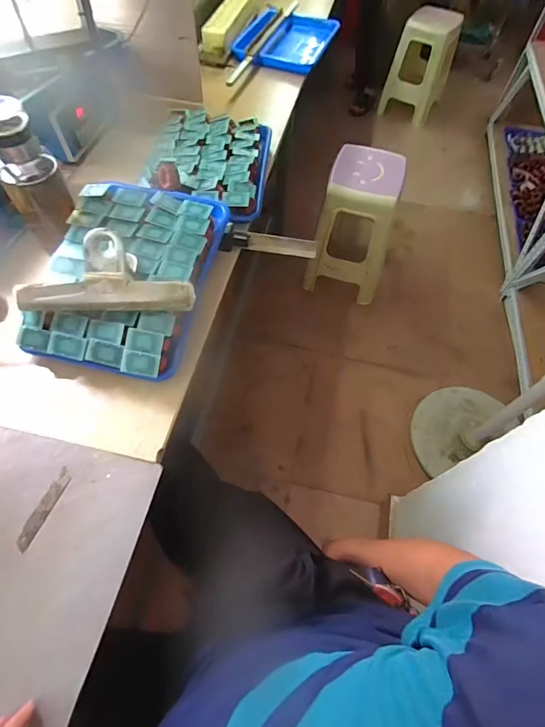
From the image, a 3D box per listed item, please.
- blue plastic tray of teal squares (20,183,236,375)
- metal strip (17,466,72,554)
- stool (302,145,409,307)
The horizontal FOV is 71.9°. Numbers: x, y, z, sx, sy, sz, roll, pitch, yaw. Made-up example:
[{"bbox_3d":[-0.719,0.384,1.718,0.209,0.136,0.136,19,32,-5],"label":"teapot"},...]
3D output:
[{"bbox_3d":[-0.218,-0.137,0.572,0.243,0.077,0.318,9,59,3],"label":"blue plastic tray of teal squares"},{"bbox_3d":[-0.276,0.174,0.455,0.017,0.004,0.096,18,60,8],"label":"metal strip"},{"bbox_3d":[0.317,-0.517,1.417,0.274,0.444,0.357,16,60,7],"label":"stool"}]

